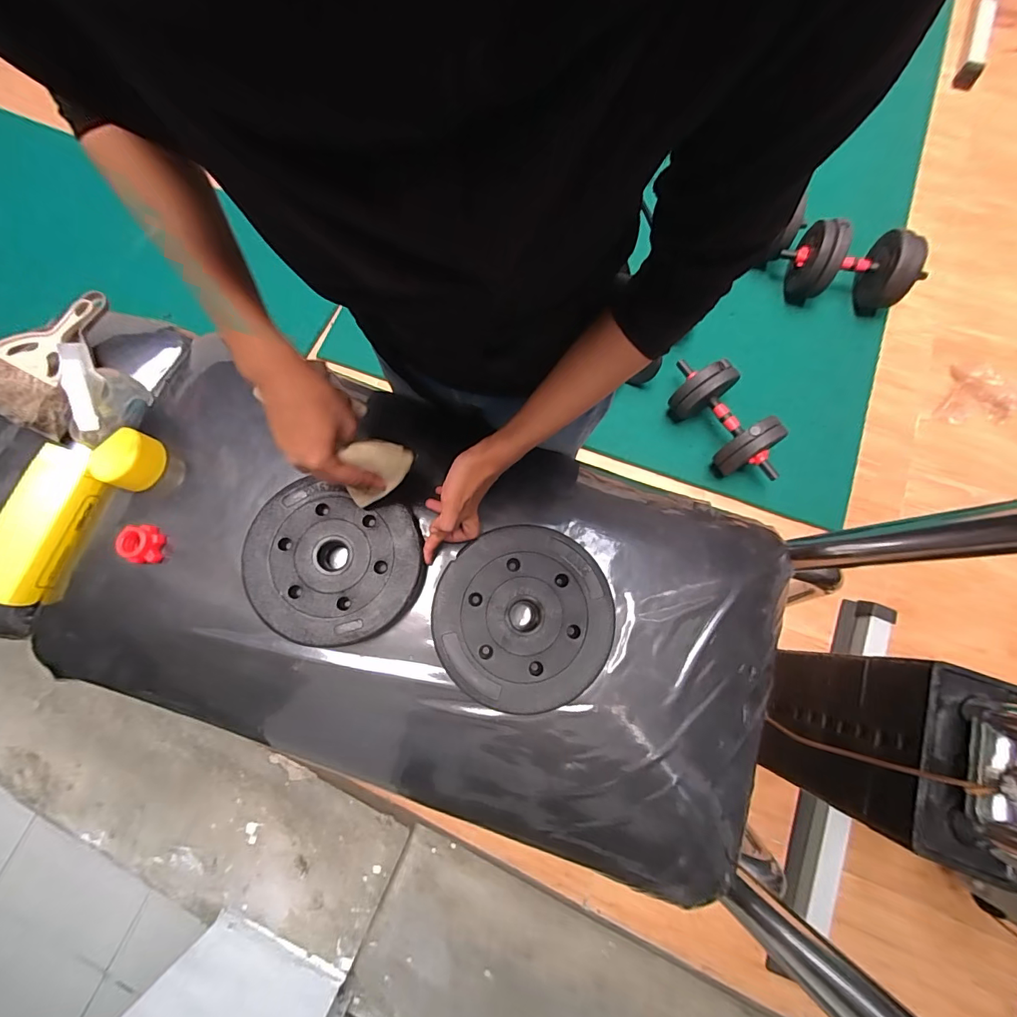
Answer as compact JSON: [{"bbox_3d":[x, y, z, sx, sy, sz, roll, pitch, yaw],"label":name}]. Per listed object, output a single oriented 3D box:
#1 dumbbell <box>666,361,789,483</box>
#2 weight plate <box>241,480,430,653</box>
[{"bbox_3d":[0.576,-0.219,1.172,0.167,0.163,0.340,-36,77,-8],"label":"dumbbell"},{"bbox_3d":[-0.185,0.061,0.476,0.180,0.032,0.157,13,72,4],"label":"weight plate"}]

